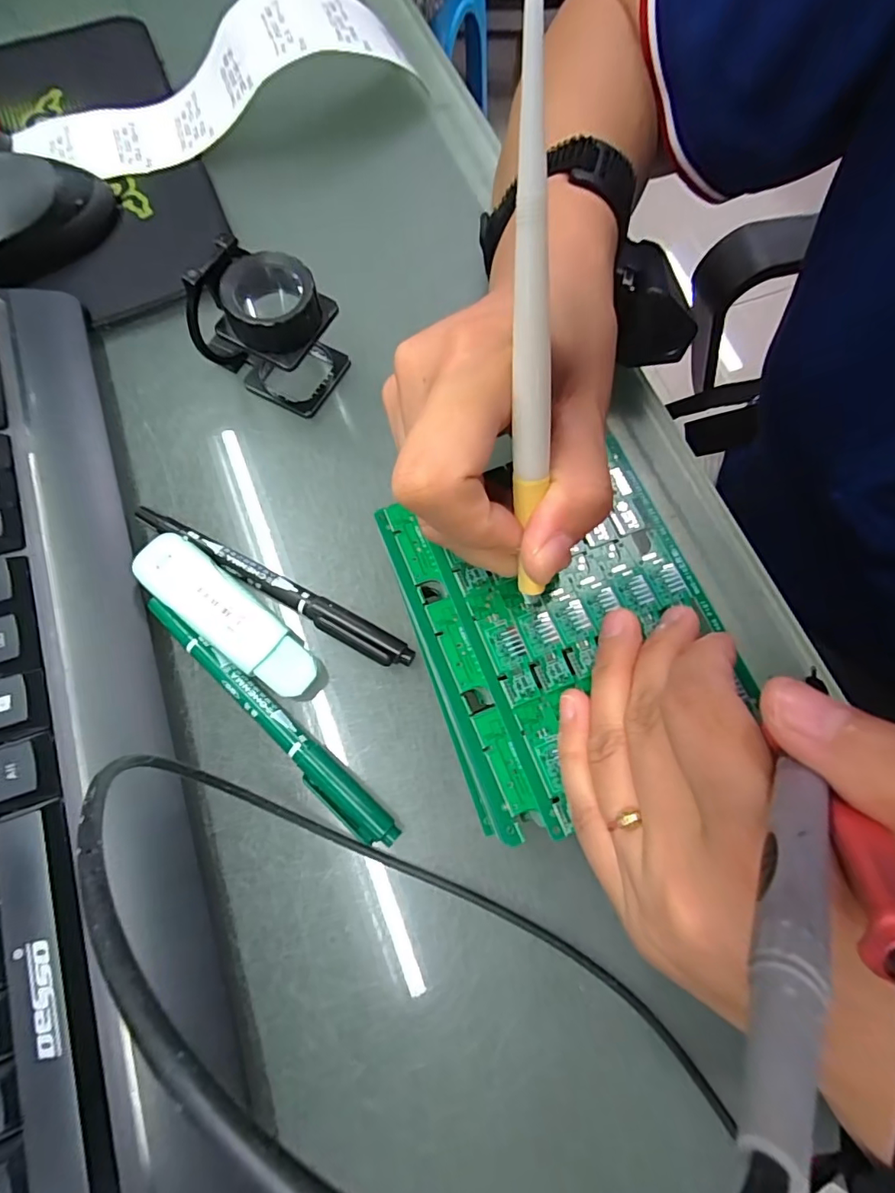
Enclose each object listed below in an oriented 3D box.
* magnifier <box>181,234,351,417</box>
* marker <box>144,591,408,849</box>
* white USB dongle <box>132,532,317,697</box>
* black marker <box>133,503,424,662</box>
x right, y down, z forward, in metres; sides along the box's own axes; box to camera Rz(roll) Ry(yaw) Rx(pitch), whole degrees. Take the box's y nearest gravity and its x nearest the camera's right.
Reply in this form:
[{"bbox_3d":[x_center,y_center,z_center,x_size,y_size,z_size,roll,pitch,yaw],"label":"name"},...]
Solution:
[{"bbox_3d":[-0.083,-0.121,0.236,0.065,0.056,0.041,21,73,6],"label":"magnifier"},{"bbox_3d":[-0.072,0.047,0.204,0.136,0.015,0.014,42,77,12],"label":"marker"},{"bbox_3d":[-0.089,0.008,0.210,0.085,0.017,0.026,39,76,11],"label":"white USB dongle"},{"bbox_3d":[-0.076,-0.006,0.222,0.137,0.011,0.014,30,75,9],"label":"black marker"}]

